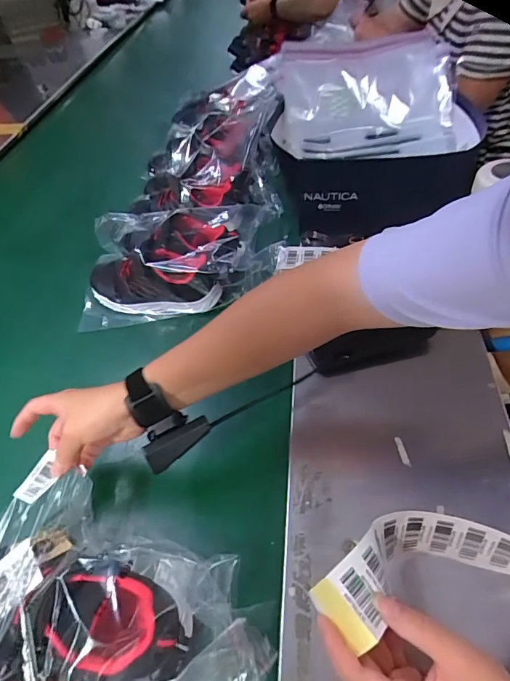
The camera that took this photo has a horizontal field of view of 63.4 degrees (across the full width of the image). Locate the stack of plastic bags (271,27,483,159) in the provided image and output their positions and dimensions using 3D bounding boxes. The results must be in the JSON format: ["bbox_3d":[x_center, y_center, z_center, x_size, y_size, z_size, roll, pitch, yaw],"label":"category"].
[{"bbox_3d":[0.211,-0.435,0.757,0.347,0.240,0.049,-5,8,4],"label":"stack of plastic bags"}]

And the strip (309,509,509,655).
[{"bbox_3d":[0.151,0.192,0.331,0.206,0.061,0.104,4,49,-10],"label":"strip"}]

